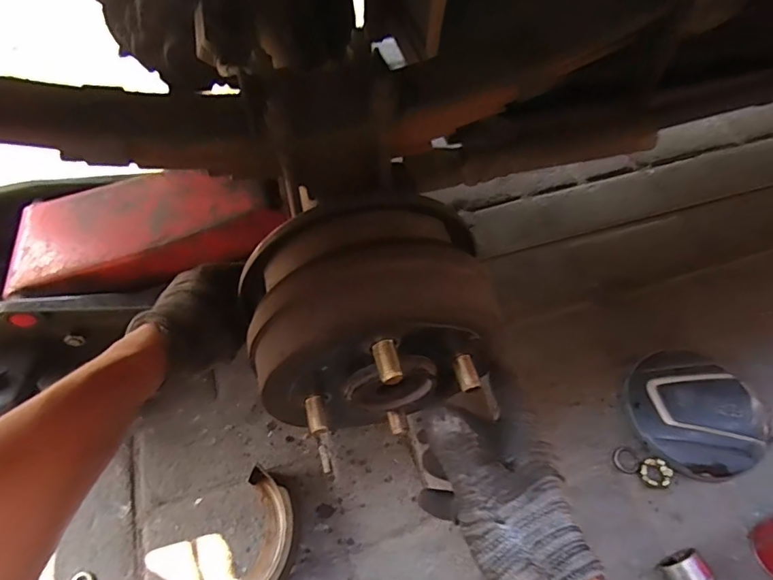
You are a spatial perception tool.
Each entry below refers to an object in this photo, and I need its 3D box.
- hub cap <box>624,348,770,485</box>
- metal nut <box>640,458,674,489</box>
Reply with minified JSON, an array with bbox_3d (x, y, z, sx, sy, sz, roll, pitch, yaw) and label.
[{"bbox_3d":[0.347,0.137,0.556,0.143,0.029,0.133,-1,57,1],"label":"hub cap"},{"bbox_3d":[0.288,0.195,0.526,0.028,0.012,0.030,-1,57,1],"label":"metal nut"}]

